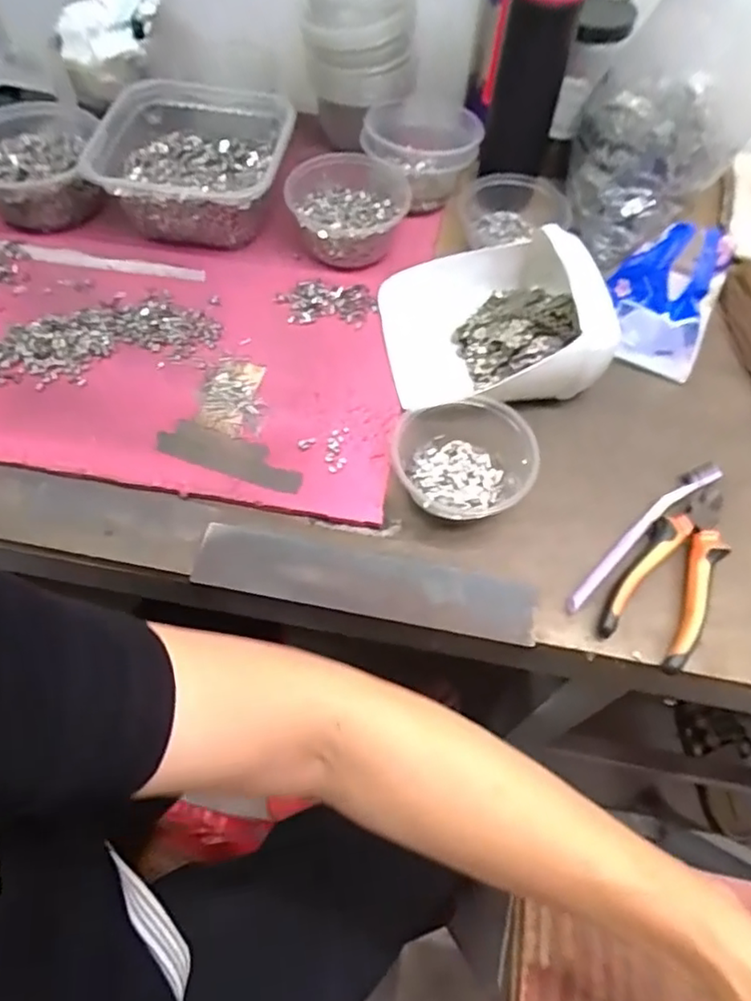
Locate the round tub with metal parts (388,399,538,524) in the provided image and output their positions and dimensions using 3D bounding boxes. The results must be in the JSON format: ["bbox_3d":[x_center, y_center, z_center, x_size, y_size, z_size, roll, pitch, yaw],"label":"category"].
[{"bbox_3d":[0.068,-0.032,0.502,0.106,0.040,0.103,0,64,-1],"label":"round tub with metal parts"}]

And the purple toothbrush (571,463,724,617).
[{"bbox_3d":[0.206,0.024,0.494,0.175,0.014,0.019,-37,70,-17],"label":"purple toothbrush"}]

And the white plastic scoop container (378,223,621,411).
[{"bbox_3d":[0.101,-0.163,0.545,0.177,0.077,0.148,-8,64,-5],"label":"white plastic scoop container"}]

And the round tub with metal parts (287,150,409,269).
[{"bbox_3d":[-0.025,-0.289,0.625,0.113,0.052,0.118,1,59,-2],"label":"round tub with metal parts"}]

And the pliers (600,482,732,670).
[{"bbox_3d":[0.222,0.048,0.476,0.063,0.021,0.151,30,67,13],"label":"pliers"}]

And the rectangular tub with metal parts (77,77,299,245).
[{"bbox_3d":[-0.185,-0.333,0.636,0.190,0.076,0.156,3,59,-1],"label":"rectangular tub with metal parts"}]

